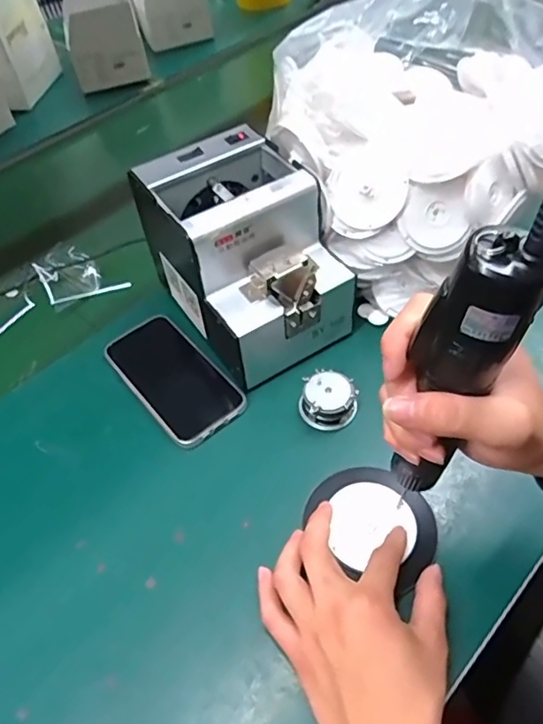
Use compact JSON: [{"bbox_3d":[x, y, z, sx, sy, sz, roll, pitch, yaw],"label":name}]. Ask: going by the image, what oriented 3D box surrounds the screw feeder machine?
[{"bbox_3d":[-0.019,-0.099,0.515,0.130,0.142,0.171,-30,56,-18],"label":"screw feeder machine"}]

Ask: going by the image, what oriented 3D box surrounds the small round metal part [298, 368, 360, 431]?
[{"bbox_3d":[0.050,0.034,0.484,0.047,0.029,0.042,13,55,14],"label":"small round metal part"}]

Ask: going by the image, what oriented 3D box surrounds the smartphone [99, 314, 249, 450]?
[{"bbox_3d":[-0.092,0.013,0.522,0.076,0.008,0.148,-35,58,-21],"label":"smartphone"}]

